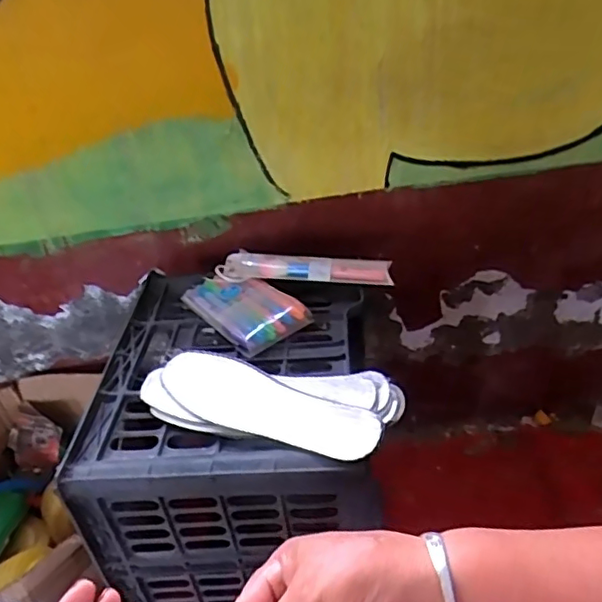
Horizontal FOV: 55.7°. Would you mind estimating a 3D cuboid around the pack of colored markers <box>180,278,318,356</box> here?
[{"bbox_3d":[-0.064,0.004,0.654,0.087,0.022,0.138,-29,39,-29],"label":"pack of colored markers"}]

